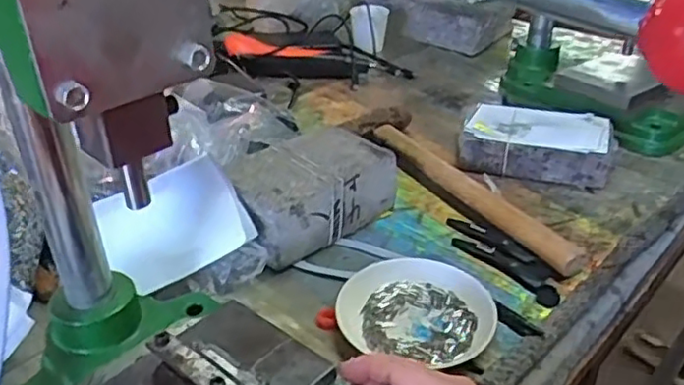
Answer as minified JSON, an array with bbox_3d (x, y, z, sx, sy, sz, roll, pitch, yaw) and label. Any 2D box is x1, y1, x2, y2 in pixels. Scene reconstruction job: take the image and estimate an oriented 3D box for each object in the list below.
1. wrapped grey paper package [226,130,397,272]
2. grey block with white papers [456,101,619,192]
[{"bbox_3d":[-0.031,-0.002,0.620,0.150,0.061,0.104,-22,37,-30],"label":"wrapped grey paper package"},{"bbox_3d":[0.214,-0.057,0.720,0.155,0.052,0.088,12,34,20],"label":"grey block with white papers"}]

